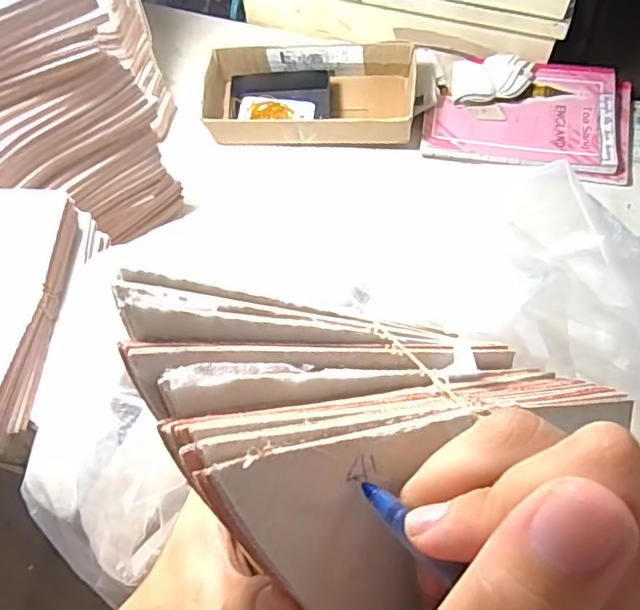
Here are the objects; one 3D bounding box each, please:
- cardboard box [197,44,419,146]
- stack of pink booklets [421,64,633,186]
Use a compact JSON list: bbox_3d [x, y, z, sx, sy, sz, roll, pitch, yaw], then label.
[{"bbox_3d":[-0.015,-0.281,0.788,0.279,0.071,0.125,4,64,3],"label":"cardboard box"},{"bbox_3d":[0.287,-0.255,0.799,0.282,0.025,0.180,4,64,4],"label":"stack of pink booklets"}]

